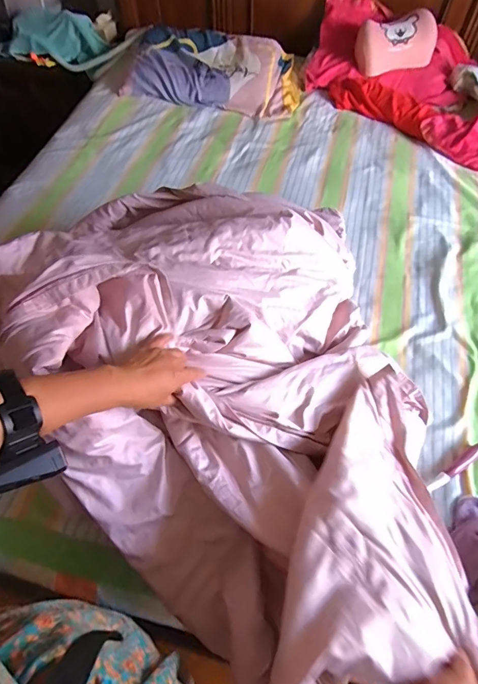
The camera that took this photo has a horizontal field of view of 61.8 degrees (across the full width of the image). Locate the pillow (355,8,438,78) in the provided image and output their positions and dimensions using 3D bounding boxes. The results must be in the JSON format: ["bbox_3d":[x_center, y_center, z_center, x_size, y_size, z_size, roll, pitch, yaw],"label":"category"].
[{"bbox_3d":[0.572,-1.086,1.458,0.277,0.177,0.071,-6,33,1],"label":"pillow"}]

